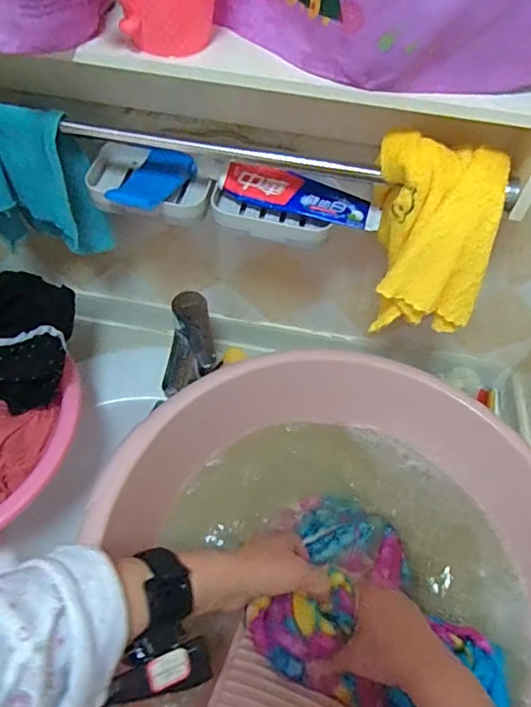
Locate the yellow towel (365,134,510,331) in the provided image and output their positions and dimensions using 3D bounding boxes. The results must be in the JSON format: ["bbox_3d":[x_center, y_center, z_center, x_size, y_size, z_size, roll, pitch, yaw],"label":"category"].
[{"bbox_3d":[0.152,-0.100,0.498,0.105,0.183,0.044,9,30,13],"label":"yellow towel"}]

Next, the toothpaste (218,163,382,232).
[{"bbox_3d":[0.037,-0.165,0.554,0.164,0.025,0.049,14,53,6],"label":"toothpaste"}]

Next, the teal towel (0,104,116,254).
[{"bbox_3d":[-0.256,-0.178,0.577,0.146,0.175,0.055,-4,54,-8],"label":"teal towel"}]

